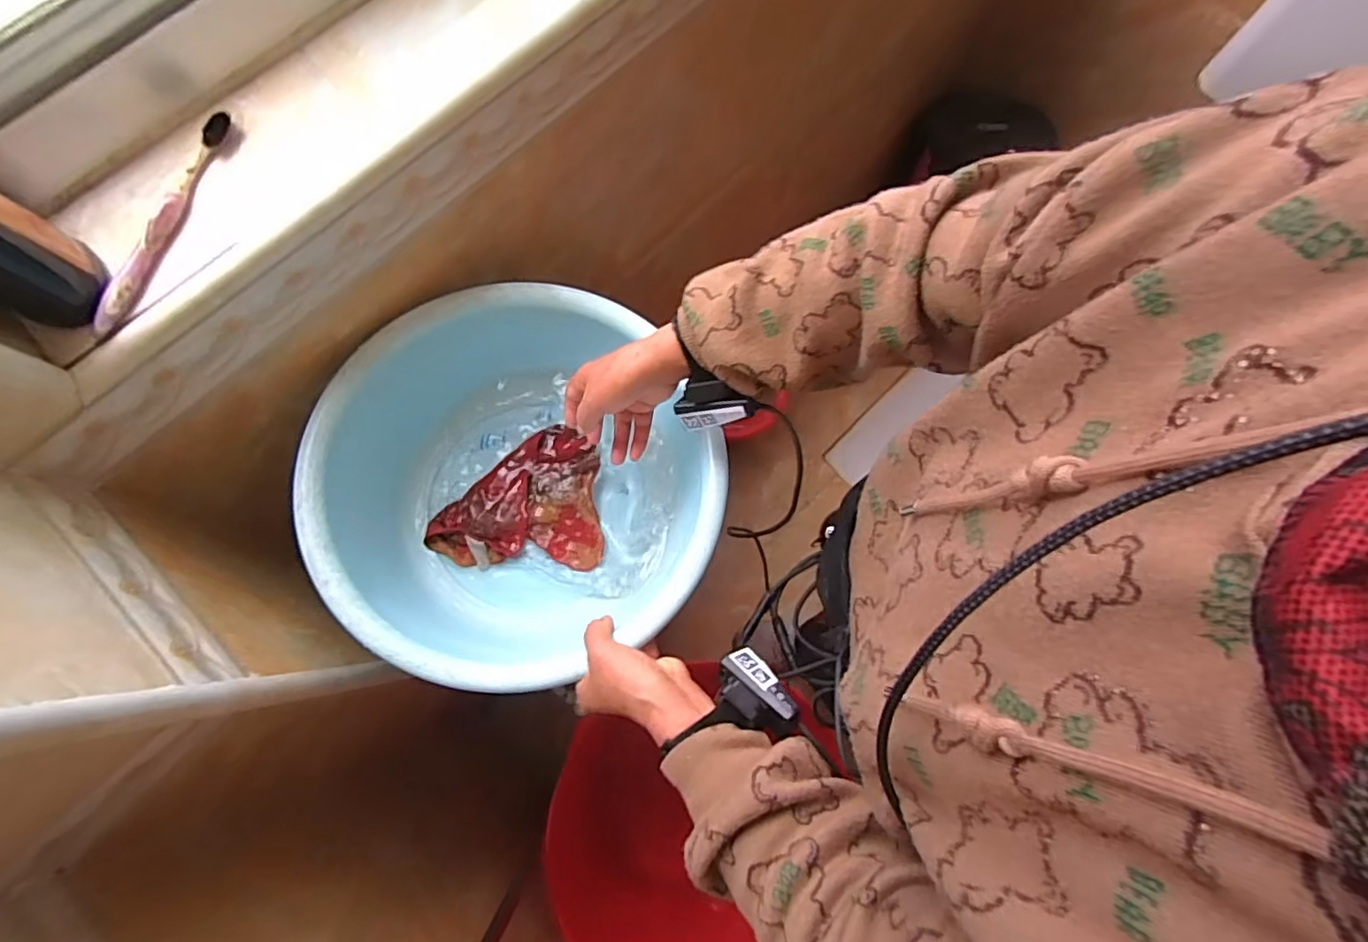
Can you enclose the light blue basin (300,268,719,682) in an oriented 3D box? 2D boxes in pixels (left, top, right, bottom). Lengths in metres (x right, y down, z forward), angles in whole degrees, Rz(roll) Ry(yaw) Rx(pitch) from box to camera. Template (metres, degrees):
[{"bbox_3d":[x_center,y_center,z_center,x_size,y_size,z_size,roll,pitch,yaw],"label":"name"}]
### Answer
[{"bbox_3d":[-0.171,0.007,0.610,0.356,0.163,0.381,0,76,0],"label":"light blue basin"}]

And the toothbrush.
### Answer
[{"bbox_3d":[-0.370,-0.180,0.439,0.018,0.018,0.178,18,77,5],"label":"toothbrush"}]

